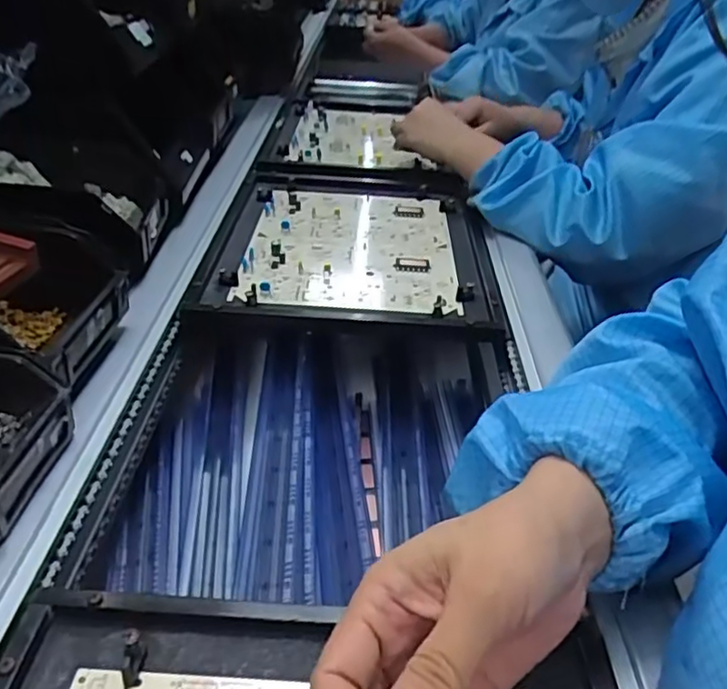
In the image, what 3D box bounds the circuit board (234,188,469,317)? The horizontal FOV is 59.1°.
[{"bbox_3d":[-0.013,-0.107,0.675,0.208,0.013,0.275,5,34,-2],"label":"circuit board"}]

